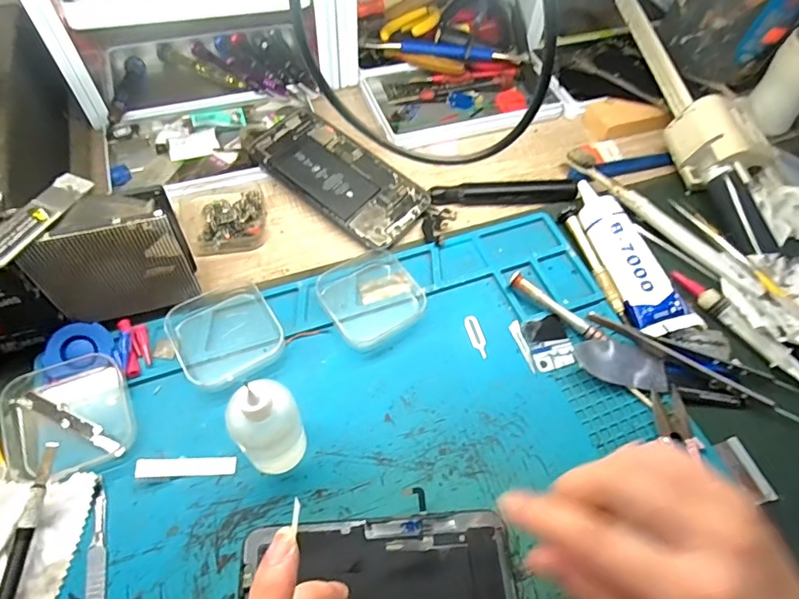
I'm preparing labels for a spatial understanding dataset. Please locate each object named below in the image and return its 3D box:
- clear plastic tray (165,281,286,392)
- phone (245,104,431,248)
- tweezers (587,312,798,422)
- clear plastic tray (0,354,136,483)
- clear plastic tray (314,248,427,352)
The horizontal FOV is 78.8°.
[{"bbox_3d":[-0.114,0.020,0.318,0.063,0.016,0.068,-28,65,-19],"label":"clear plastic tray"},{"bbox_3d":[-0.057,-0.109,0.401,0.165,0.014,0.074,39,64,17],"label":"phone"},{"bbox_3d":[0.200,0.043,0.328,0.149,0.012,0.012,27,61,11],"label":"tweezers"},{"bbox_3d":[-0.191,0.067,0.280,0.061,0.017,0.067,-23,64,-17],"label":"clear plastic tray"},{"bbox_3d":[-0.020,-0.002,0.339,0.065,0.014,0.066,-30,66,-20],"label":"clear plastic tray"}]

